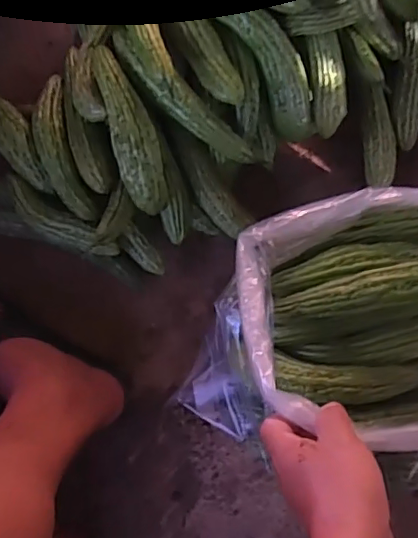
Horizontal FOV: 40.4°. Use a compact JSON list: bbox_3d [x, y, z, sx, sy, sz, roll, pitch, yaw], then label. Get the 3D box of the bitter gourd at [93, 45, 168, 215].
[{"bbox_3d":[-0.081,-0.150,0.587,0.044,0.046,0.178,-15,84,-2],"label":"bitter gourd"}]

